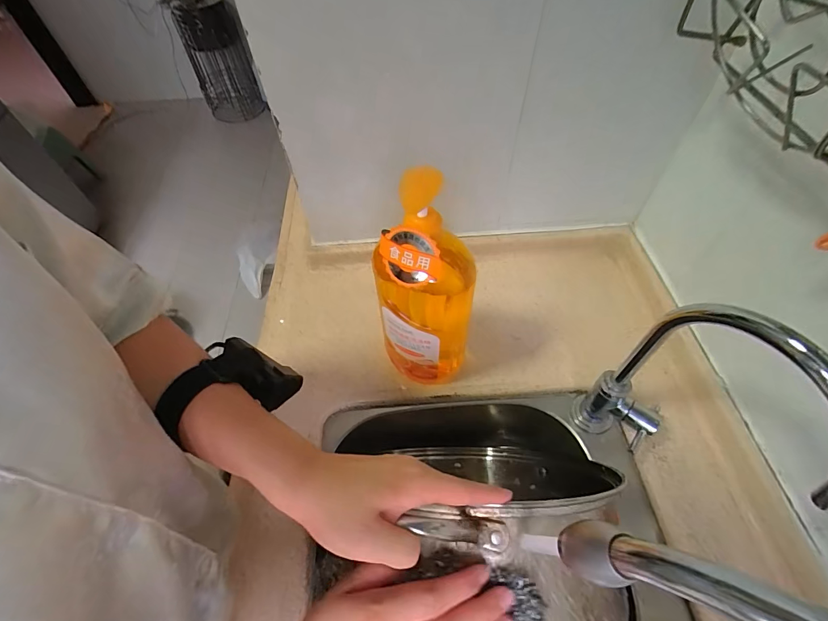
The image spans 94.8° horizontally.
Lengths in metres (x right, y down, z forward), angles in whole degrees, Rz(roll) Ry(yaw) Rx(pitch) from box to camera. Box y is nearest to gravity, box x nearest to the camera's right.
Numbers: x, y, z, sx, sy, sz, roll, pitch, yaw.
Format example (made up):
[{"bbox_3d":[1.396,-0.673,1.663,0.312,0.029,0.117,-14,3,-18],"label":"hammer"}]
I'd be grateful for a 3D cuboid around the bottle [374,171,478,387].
[{"bbox_3d":[0.012,-0.008,0.407,0.096,0.287,0.059,11,56,8],"label":"bottle"}]

